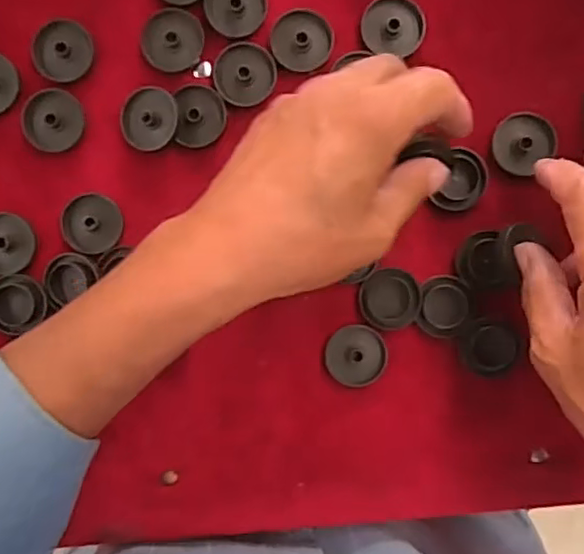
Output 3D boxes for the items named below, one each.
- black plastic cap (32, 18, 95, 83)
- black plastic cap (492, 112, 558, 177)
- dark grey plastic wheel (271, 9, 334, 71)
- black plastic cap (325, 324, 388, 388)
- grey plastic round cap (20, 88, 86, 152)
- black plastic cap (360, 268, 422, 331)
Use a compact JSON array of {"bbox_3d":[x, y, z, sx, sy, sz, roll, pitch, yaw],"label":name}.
[{"bbox_3d":[-0.124,-0.122,0.329,0.032,0.007,0.032,0,92,1],"label":"black plastic cap"},{"bbox_3d":[0.124,-0.072,0.329,0.031,0.005,0.032,0,92,1],"label":"black plastic cap"},{"bbox_3d":[0.005,-0.128,0.329,0.033,0.007,0.031,0,92,1],"label":"dark grey plastic wheel"},{"bbox_3d":[0.035,0.043,0.333,0.032,0.004,0.032,-1,92,2],"label":"black plastic cap"},{"bbox_3d":[-0.130,-0.085,0.332,0.033,0.004,0.032,0,92,1],"label":"grey plastic round cap"},{"bbox_3d":[0.053,0.012,0.330,0.031,0.006,0.032,-1,92,2],"label":"black plastic cap"}]

